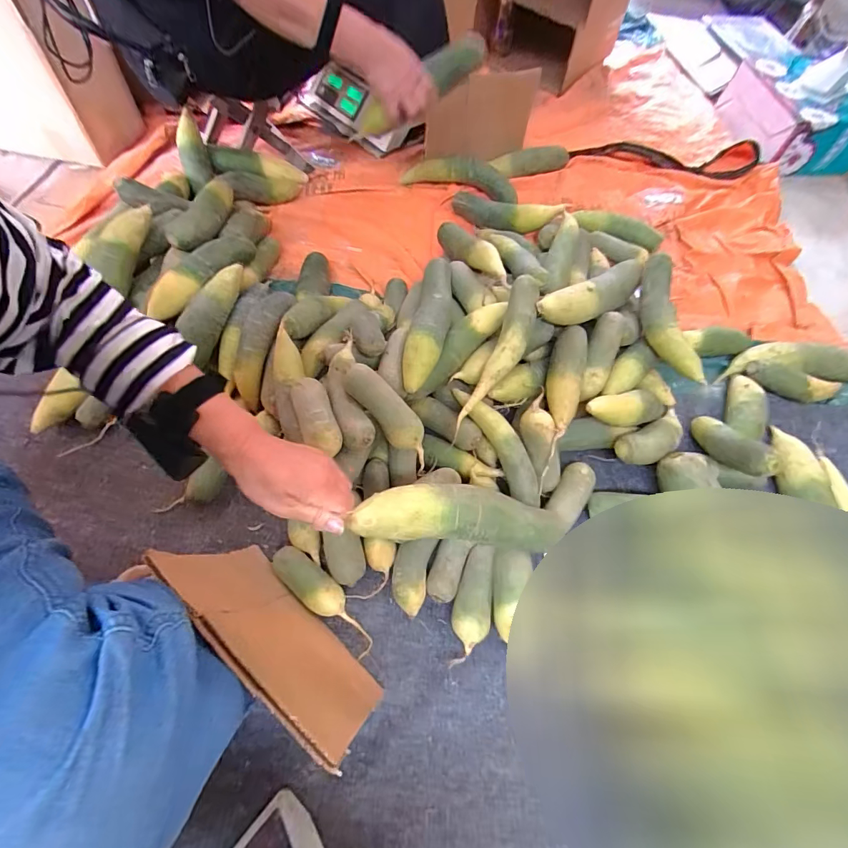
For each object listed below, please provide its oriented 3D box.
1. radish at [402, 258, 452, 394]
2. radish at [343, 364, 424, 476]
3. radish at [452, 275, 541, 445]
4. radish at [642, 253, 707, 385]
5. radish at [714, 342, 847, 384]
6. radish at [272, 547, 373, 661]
[{"bbox_3d":[0.012,-0.174,0.660,0.058,0.058,0.268,10,62,1],"label":"radish"},{"bbox_3d":[-0.044,-0.012,0.587,0.046,0.049,0.173,-43,97,-22],"label":"radish"},{"bbox_3d":[0.116,-0.102,0.645,0.055,0.039,0.257,26,87,11],"label":"radish"},{"bbox_3d":[0.407,-0.176,0.696,0.062,0.077,0.232,2,62,-3],"label":"radish"},{"bbox_3d":[0.721,-0.120,0.803,0.283,0.053,0.076,0,62,-4],"label":"radish"},{"bbox_3d":[-0.134,0.233,0.566,0.173,0.041,0.045,37,66,14],"label":"radish"}]

